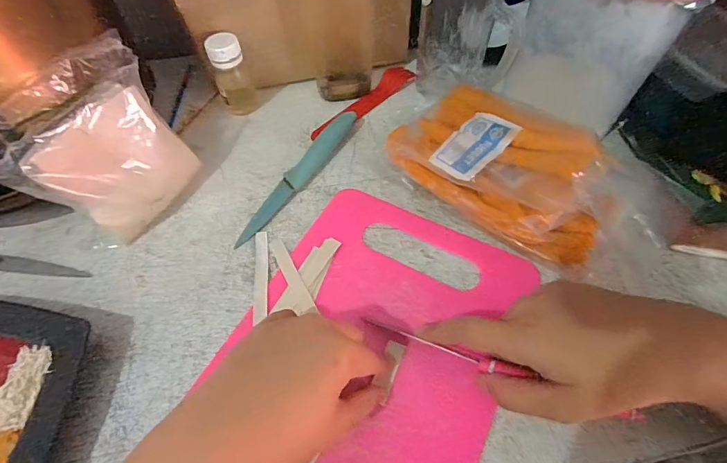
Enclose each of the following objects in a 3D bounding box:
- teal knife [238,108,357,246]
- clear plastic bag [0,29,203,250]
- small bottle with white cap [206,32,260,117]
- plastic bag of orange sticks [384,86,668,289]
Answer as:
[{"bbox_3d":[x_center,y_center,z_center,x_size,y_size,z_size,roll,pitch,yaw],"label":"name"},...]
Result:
[{"bbox_3d":[-0.062,-0.057,0.375,0.019,0.018,0.173,29,62,19],"label":"teal knife"},{"bbox_3d":[-0.205,-0.060,0.320,0.066,0.120,0.133,23,60,15],"label":"clear plastic bag"},{"bbox_3d":[-0.135,-0.162,0.406,0.035,0.087,0.033,-17,58,-9],"label":"small bottle with white cap"},{"bbox_3d":[0.135,-0.042,0.335,0.233,0.065,0.109,38,65,22],"label":"plastic bag of orange sticks"}]

